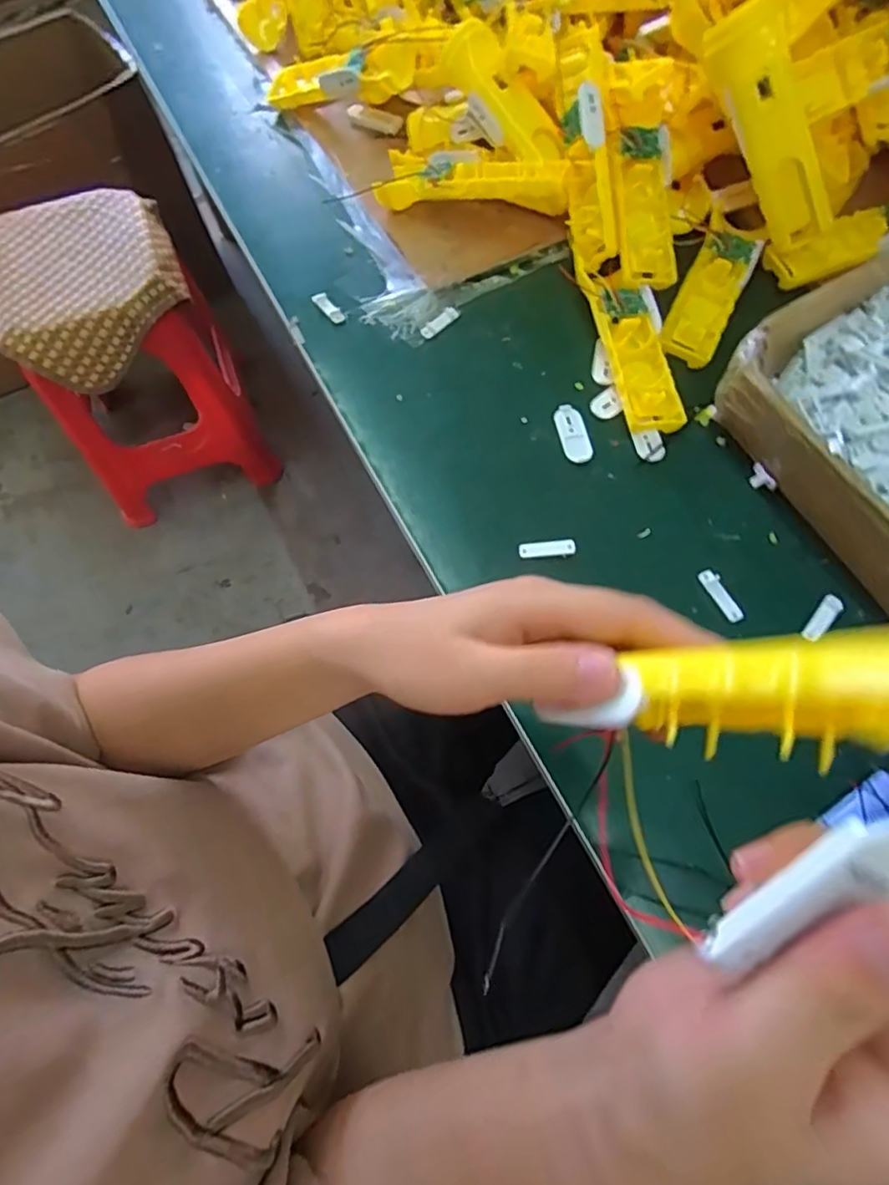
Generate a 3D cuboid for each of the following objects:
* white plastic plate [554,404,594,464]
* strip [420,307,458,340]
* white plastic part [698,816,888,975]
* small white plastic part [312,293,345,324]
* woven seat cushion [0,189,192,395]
[{"bbox_3d":[0.098,-0.121,0.458,0.022,0.004,0.052,-11,67,-3],"label":"white plastic plate"},{"bbox_3d":[-0.004,-0.226,0.504,0.037,0.006,0.010,-39,71,-13],"label":"strip"},{"bbox_3d":[0.083,0.069,0.138,0.056,0.007,0.017,-46,69,21],"label":"white plastic part"},{"bbox_3d":[-0.100,-0.244,0.515,0.011,0.008,0.036,-37,71,-13],"label":"small white plastic part"},{"bbox_3d":[-0.583,-0.506,0.996,0.289,0.086,0.352,-22,68,-7],"label":"woven seat cushion"}]

